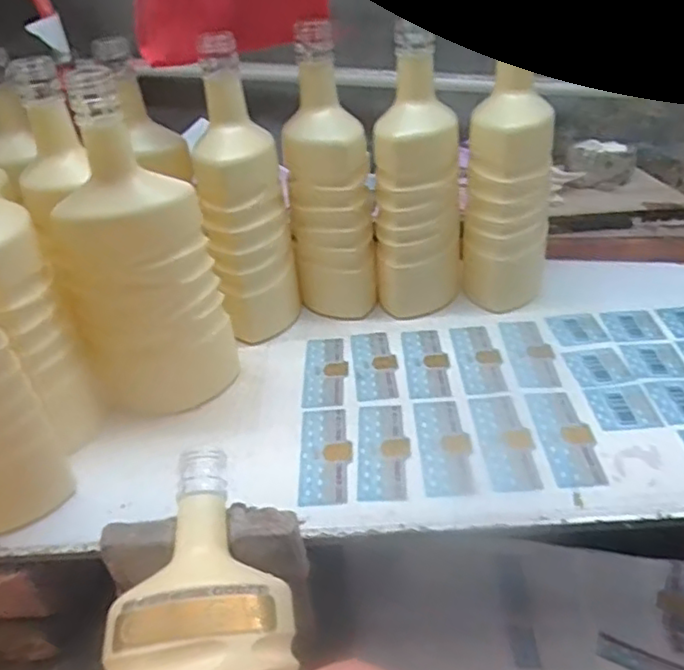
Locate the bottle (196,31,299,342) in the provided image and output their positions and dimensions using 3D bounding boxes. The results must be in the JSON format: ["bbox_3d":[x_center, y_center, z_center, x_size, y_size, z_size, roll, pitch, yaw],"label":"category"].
[{"bbox_3d":[-0.086,-0.114,0.553,0.076,0.234,0.079,-10,39,-6],"label":"bottle"}]

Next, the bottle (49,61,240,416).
[{"bbox_3d":[-0.152,-0.056,0.476,0.099,0.243,0.078,-33,46,-31],"label":"bottle"}]

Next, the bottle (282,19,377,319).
[{"bbox_3d":[-0.011,-0.136,0.571,0.072,0.242,0.066,-6,38,-2],"label":"bottle"}]

